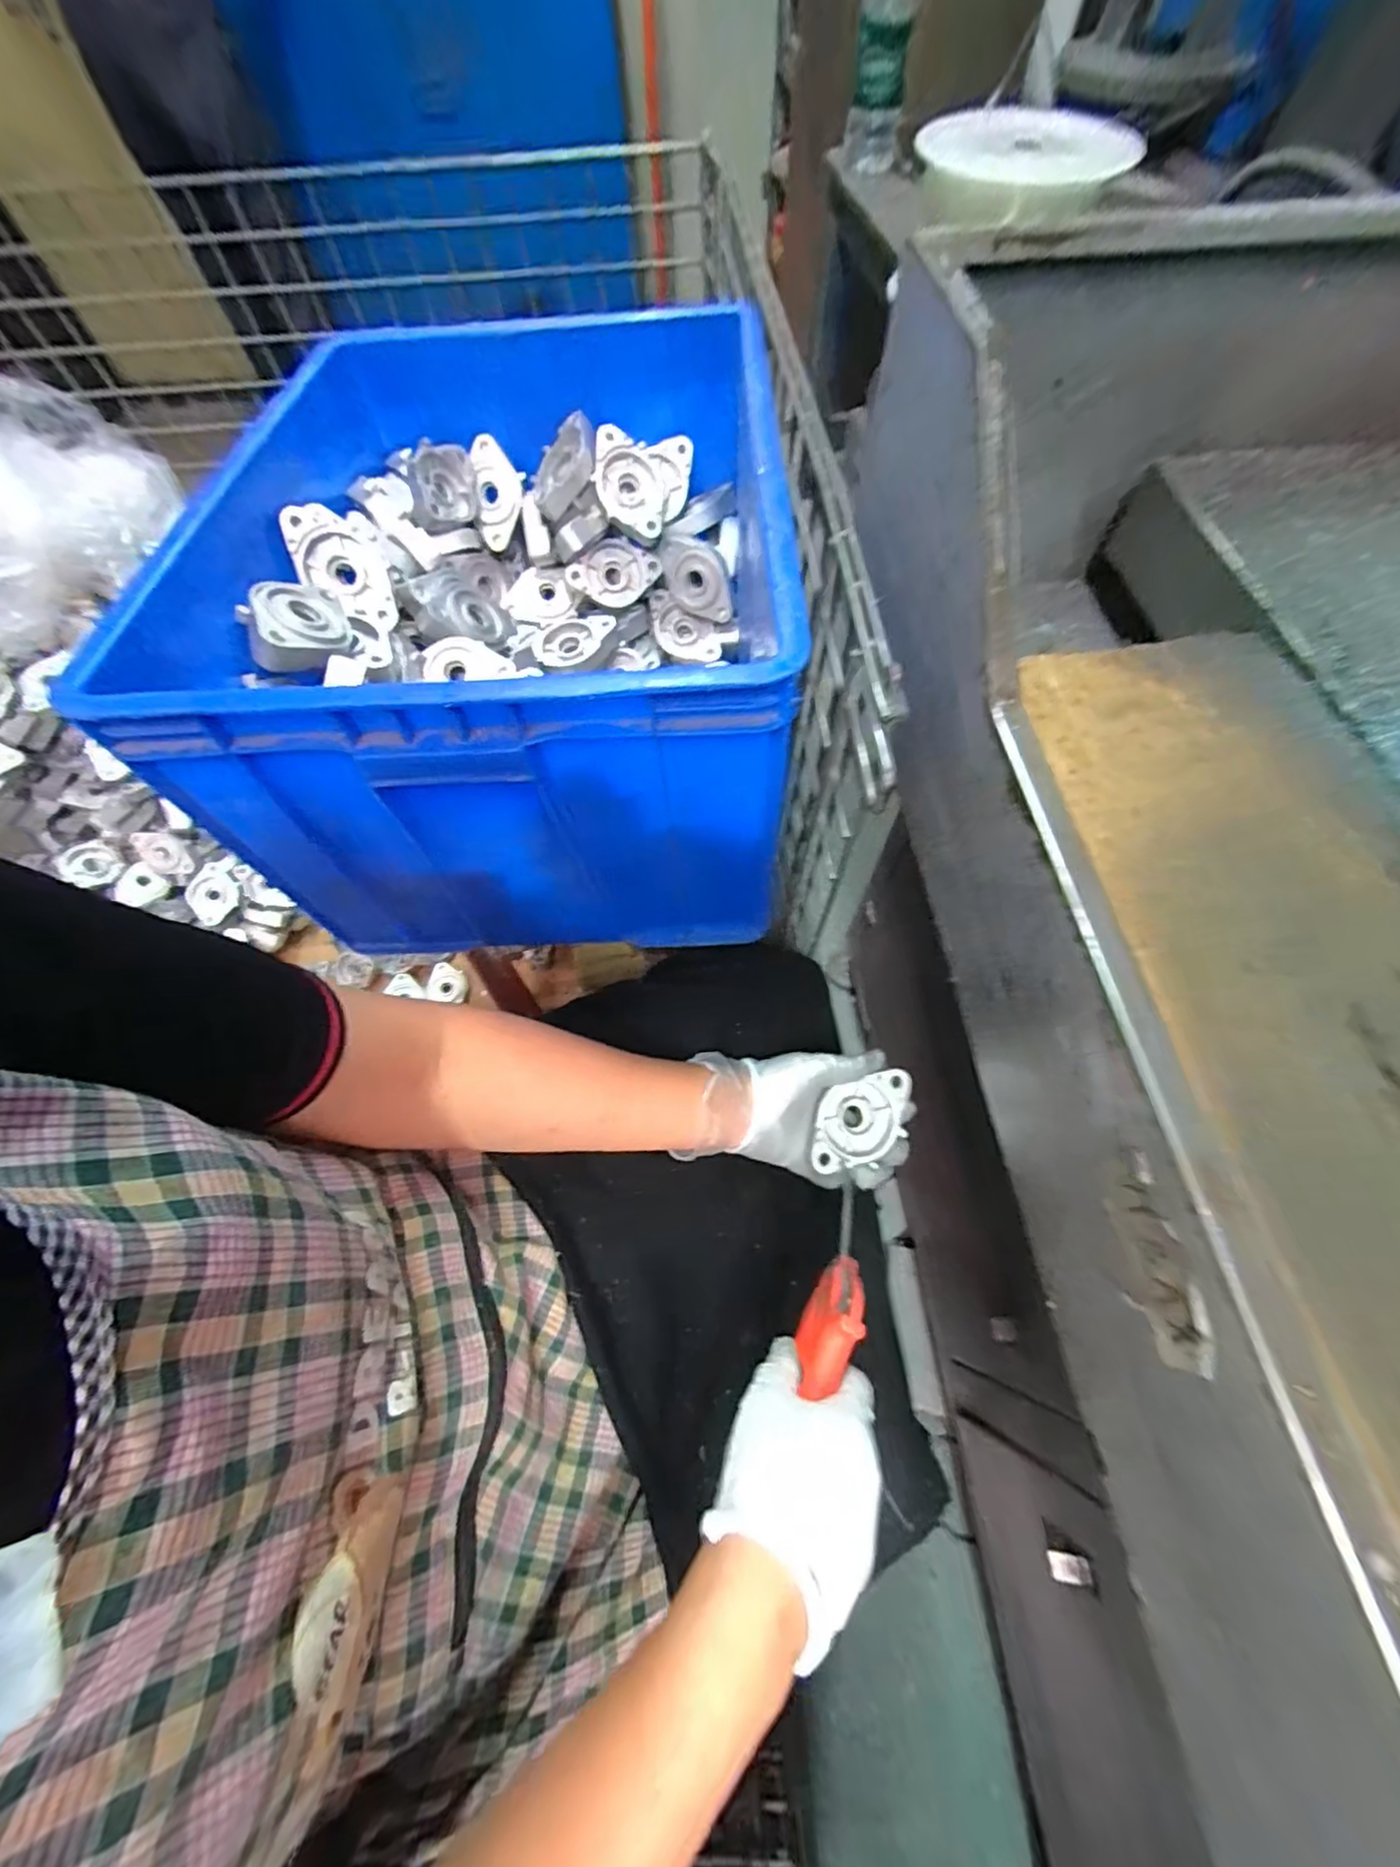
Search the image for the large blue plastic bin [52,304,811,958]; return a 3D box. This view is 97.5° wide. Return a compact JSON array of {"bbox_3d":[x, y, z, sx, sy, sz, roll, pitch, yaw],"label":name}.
[{"bbox_3d":[-0.144,-0.305,0.562,0.399,0.276,0.581,1,63,1],"label":"large blue plastic bin"}]

